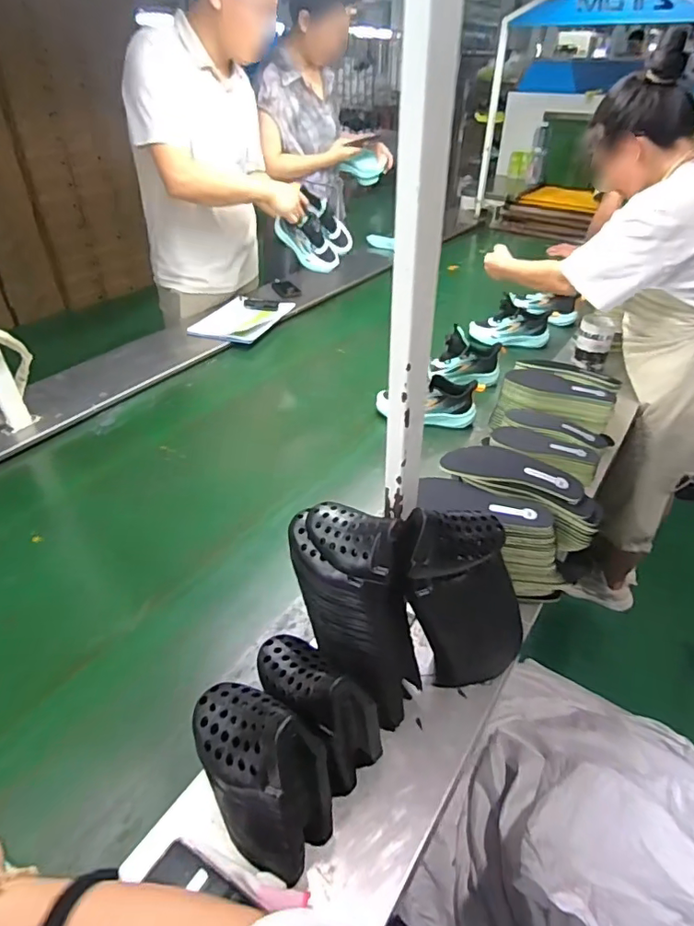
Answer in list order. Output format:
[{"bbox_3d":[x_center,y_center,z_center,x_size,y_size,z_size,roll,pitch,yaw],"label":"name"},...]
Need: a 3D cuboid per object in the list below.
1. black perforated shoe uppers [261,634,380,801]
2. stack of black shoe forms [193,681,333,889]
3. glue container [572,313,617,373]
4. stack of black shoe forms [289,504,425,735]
[{"bbox_3d":[-0.033,0.248,0.545,0.126,0.153,0.073,28,45,31],"label":"black perforated shoe uppers"},{"bbox_3d":[-0.078,0.284,0.492,0.082,0.180,0.132,-26,44,-30],"label":"stack of black shoe forms"},{"bbox_3d":[0.625,-0.305,1.328,0.081,0.120,0.079,15,40,18],"label":"glue container"},{"bbox_3d":[0.012,0.178,0.609,0.134,0.277,0.090,6,21,26],"label":"stack of black shoe forms"}]

